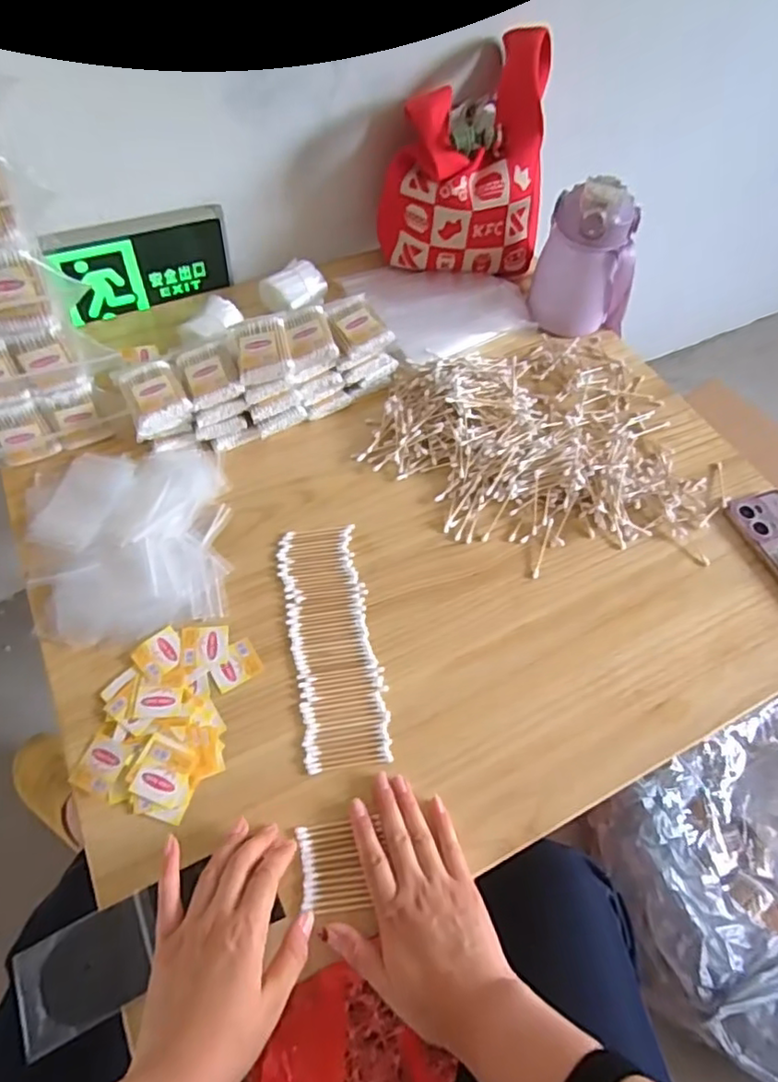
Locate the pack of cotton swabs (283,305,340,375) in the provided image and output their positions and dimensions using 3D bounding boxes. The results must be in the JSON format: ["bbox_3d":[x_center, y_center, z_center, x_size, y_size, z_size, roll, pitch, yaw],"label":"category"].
[{"bbox_3d":[-0.088,-0.220,0.687,0.052,0.031,0.075,-14,58,-13],"label":"pack of cotton swabs"}]

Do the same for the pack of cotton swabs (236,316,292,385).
[{"bbox_3d":[-0.135,-0.208,0.672,0.053,0.024,0.079,-6,56,-8],"label":"pack of cotton swabs"}]

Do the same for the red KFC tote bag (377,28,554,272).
[{"bbox_3d":[0.108,-0.497,0.827,0.213,0.224,0.187,13,56,5],"label":"red KFC tote bag"}]

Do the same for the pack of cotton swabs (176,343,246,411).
[{"bbox_3d":[-0.194,-0.180,0.672,0.052,0.021,0.073,-18,59,-16],"label":"pack of cotton swabs"}]

